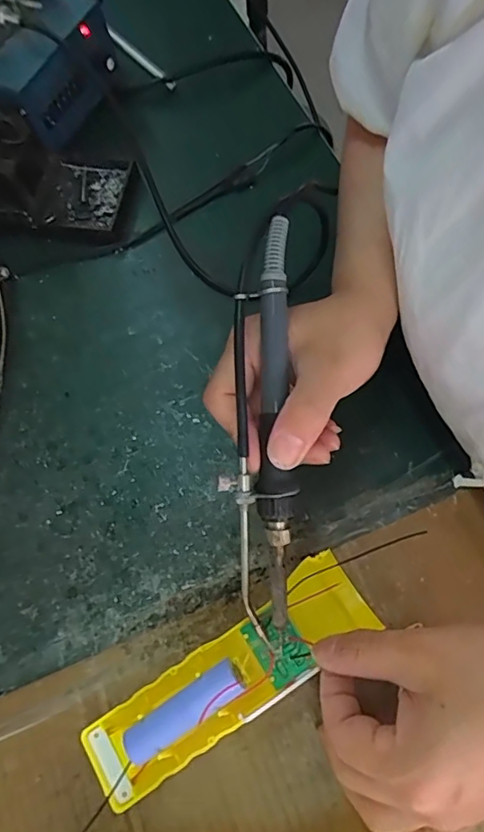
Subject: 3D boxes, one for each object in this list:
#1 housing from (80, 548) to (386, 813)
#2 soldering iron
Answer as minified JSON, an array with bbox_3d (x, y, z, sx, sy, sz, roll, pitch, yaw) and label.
[{"bbox_3d":[-0.006,0.132,0.267,0.156,0.021,0.043,-34,68,-7],"label":"housing"},{"bbox_3d":[0.009,0.004,0.257,0.033,0.018,0.196,1,87,4],"label":"soldering iron"}]

